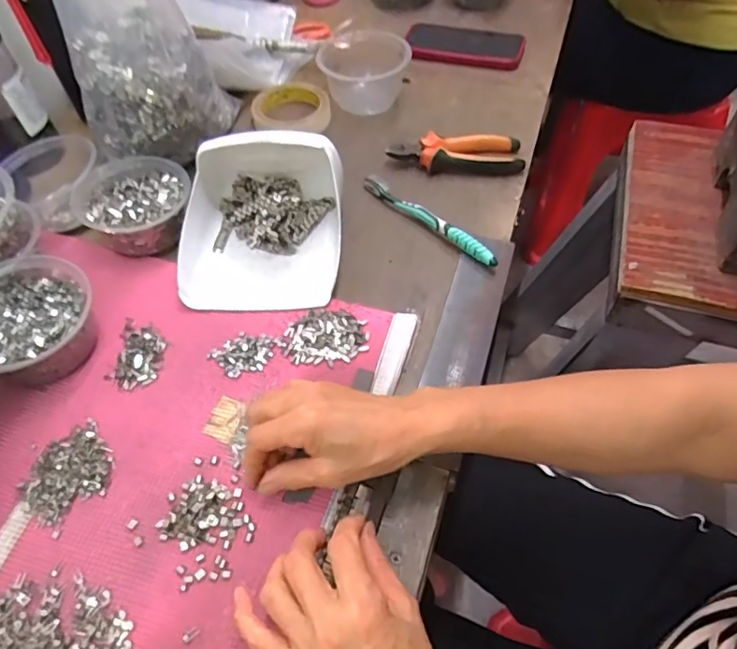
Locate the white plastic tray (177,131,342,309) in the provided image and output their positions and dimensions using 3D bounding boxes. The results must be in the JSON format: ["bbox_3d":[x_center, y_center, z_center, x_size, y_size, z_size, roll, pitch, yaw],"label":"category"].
[{"bbox_3d":[-0.105,-0.113,0.530,0.150,0.083,0.179,-1,55,1],"label":"white plastic tray"}]

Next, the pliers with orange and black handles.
[{"bbox_3d":[0.101,-0.196,0.623,0.148,0.029,0.057,-2,55,0],"label":"pliers with orange and black handles"}]

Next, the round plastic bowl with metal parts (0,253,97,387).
[{"bbox_3d":[-0.291,-0.002,0.468,0.110,0.059,0.101,-1,55,1],"label":"round plastic bowl with metal parts"}]

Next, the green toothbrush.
[{"bbox_3d":[0.063,-0.112,0.566,0.018,0.023,0.181,-38,62,-23],"label":"green toothbrush"}]

